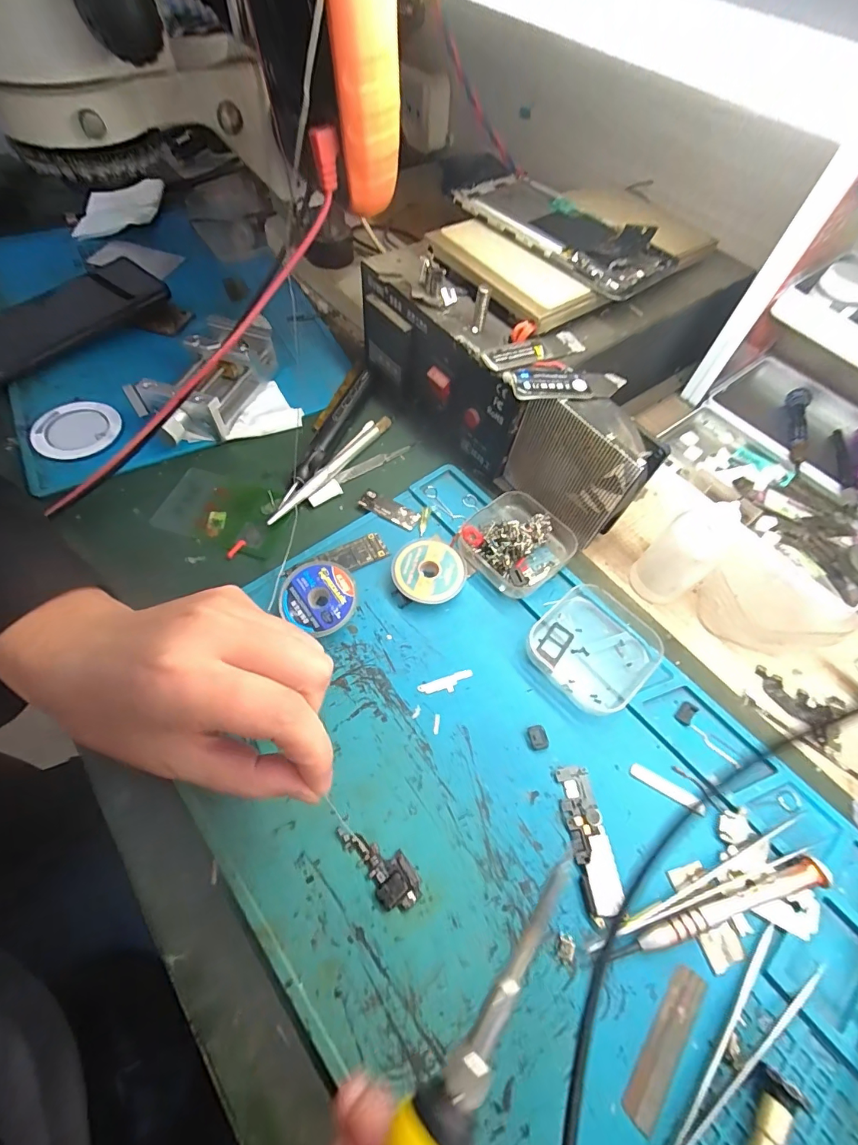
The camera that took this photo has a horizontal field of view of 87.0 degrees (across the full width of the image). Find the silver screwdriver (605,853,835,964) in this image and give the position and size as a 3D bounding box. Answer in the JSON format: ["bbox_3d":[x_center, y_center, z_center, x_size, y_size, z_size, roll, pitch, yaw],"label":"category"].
[{"bbox_3d":[0.131,0.152,0.204,0.109,0.013,0.011,-12,61,-11],"label":"silver screwdriver"}]

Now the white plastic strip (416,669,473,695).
[{"bbox_3d":[0.010,0.063,0.257,0.032,0.004,0.009,-16,62,-13],"label":"white plastic strip"}]

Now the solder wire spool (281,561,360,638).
[{"bbox_3d":[-0.064,0.015,0.270,0.044,0.017,0.041,2,60,-3],"label":"solder wire spool"}]

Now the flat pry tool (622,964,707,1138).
[{"bbox_3d":[0.098,0.194,0.185,0.013,0.004,0.057,39,65,17],"label":"flat pry tool"}]

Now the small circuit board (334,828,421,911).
[{"bbox_3d":[-0.023,0.135,0.211,0.019,0.004,0.045,-35,68,-21],"label":"small circuit board"}]

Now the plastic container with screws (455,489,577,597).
[{"bbox_3d":[0.057,-0.020,0.296,0.063,0.023,0.063,42,66,19],"label":"plastic container with screws"}]

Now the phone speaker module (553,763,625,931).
[{"bbox_3d":[0.078,0.129,0.220,0.017,0.006,0.064,-5,60,-7],"label":"phone speaker module"}]

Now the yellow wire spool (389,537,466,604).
[{"bbox_3d":[0.000,0.000,0.285,0.044,0.013,0.043,2,60,-3],"label":"yellow wire spool"}]

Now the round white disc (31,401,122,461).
[{"bbox_3d":[-0.259,-0.106,0.333,0.058,0.007,0.058,2,60,-3],"label":"round white disc"}]

